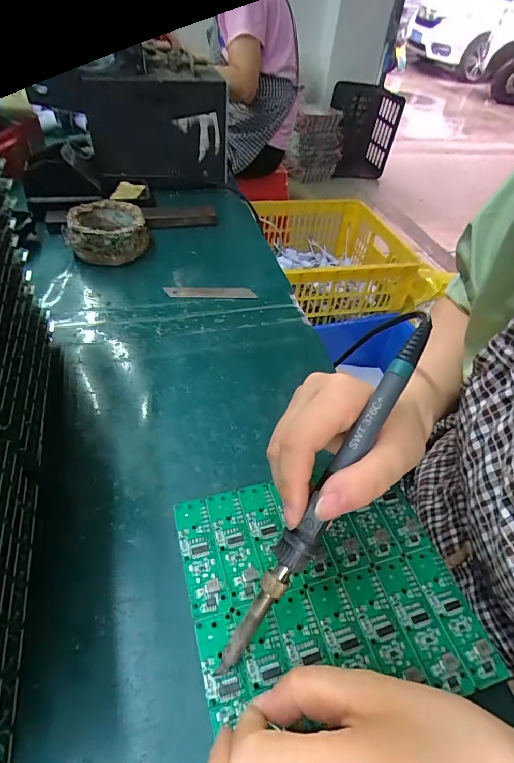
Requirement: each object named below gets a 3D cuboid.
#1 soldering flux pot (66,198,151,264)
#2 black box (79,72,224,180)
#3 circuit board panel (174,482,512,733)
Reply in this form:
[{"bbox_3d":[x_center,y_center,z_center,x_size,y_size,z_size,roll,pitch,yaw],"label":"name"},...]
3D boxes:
[{"bbox_3d":[-0.173,-0.172,0.464,0.084,0.048,0.082,-11,49,-17],"label":"soldering flux pot"},{"bbox_3d":[-0.138,-0.359,0.557,0.183,0.126,0.092,-7,48,-13],"label":"black box"},{"bbox_3d":[0.037,0.113,0.231,0.147,0.004,0.129,-9,48,-14],"label":"circuit board panel"}]

